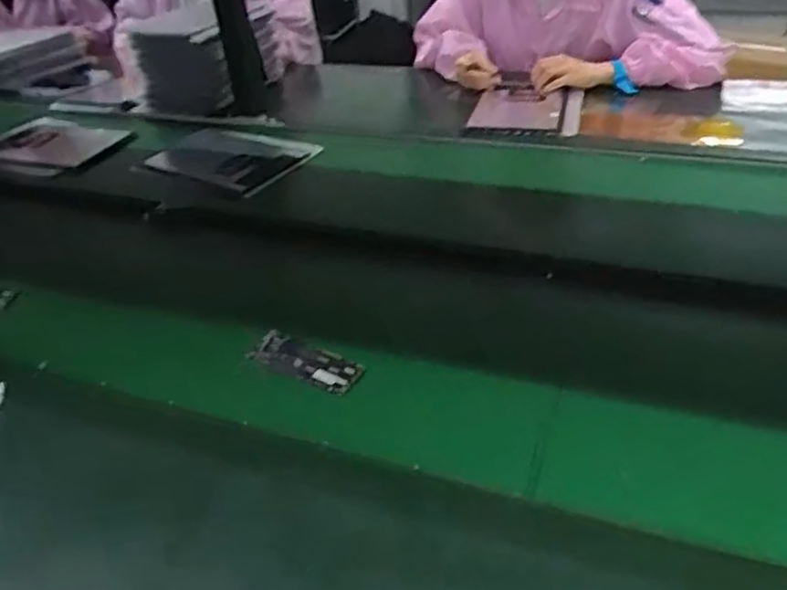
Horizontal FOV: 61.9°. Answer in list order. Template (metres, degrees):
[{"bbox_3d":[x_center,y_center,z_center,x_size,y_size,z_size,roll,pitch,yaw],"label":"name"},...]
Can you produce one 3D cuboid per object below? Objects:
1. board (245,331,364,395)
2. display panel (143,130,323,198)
[{"bbox_3d":[-0.088,0.066,0.653,0.124,0.011,0.043,16,41,27],"label":"board"},{"bbox_3d":[-0.269,-0.224,1.081,0.267,0.020,0.186,18,42,29],"label":"display panel"}]

